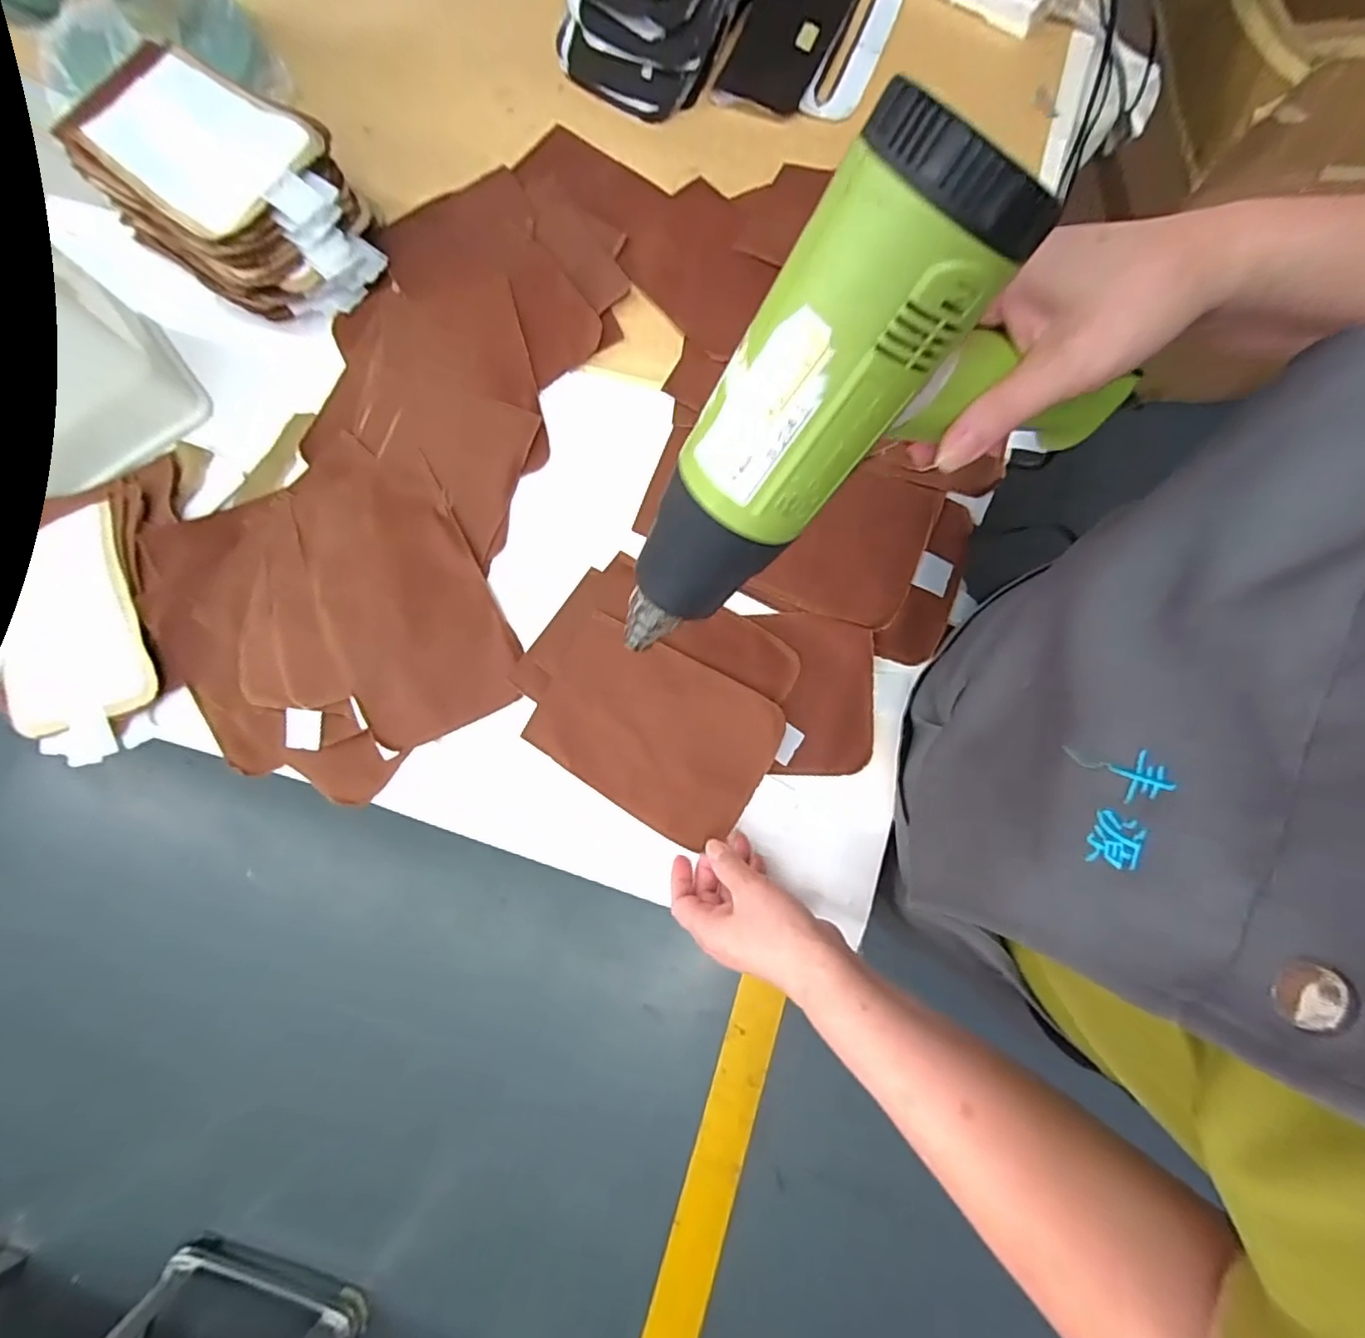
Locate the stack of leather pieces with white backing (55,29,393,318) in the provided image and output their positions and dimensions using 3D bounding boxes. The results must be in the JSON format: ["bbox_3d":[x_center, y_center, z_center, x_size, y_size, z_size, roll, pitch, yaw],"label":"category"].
[{"bbox_3d":[-0.400,-0.432,0.557,0.236,0.081,0.157,36,81,7],"label":"stack of leather pieces with white backing"}]

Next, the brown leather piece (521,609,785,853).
[{"bbox_3d":[-0.024,0.049,0.500,0.185,0.006,0.129,29,87,7],"label":"brown leather piece"}]

